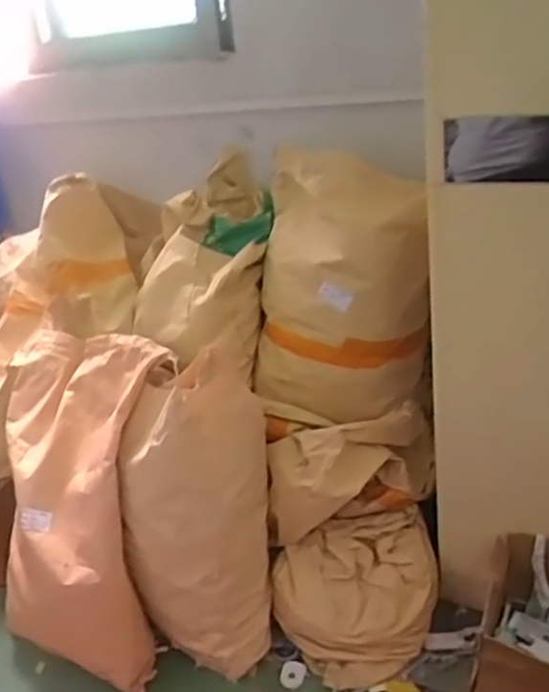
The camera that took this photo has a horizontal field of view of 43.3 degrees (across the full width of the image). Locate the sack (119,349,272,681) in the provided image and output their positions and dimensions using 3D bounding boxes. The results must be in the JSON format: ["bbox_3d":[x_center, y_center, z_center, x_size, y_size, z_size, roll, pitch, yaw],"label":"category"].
[{"bbox_3d":[-0.151,0.337,1.430,0.297,0.653,0.216,-5,11,-30],"label":"sack"}]

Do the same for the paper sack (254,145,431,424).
[{"bbox_3d":[0.122,-0.115,1.484,0.380,0.532,0.214,11,32,33],"label":"paper sack"}]

